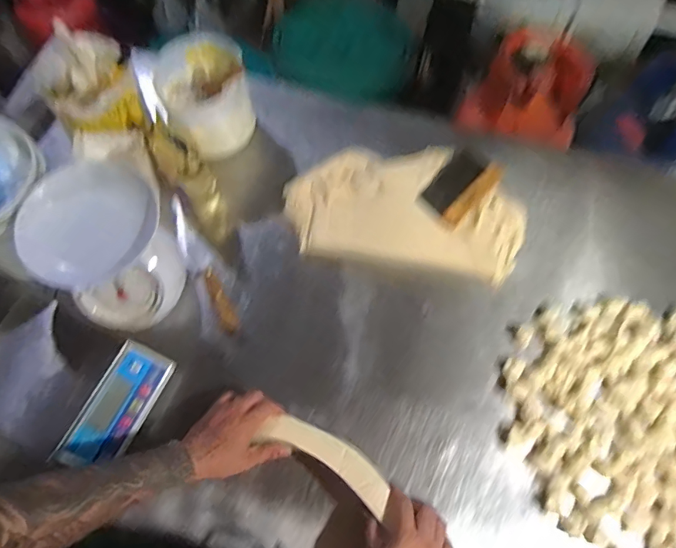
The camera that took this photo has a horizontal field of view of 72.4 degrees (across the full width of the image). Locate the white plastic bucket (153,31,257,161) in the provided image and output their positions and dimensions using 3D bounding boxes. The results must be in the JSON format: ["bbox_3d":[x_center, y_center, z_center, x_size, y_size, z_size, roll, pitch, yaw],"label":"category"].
[{"bbox_3d":[-0.247,-0.328,0.865,0.152,0.128,0.189,-18,69,-10],"label":"white plastic bucket"}]

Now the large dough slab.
[{"bbox_3d":[0.124,-0.122,0.861,0.434,0.043,0.238,10,67,2],"label":"large dough slab"}]

